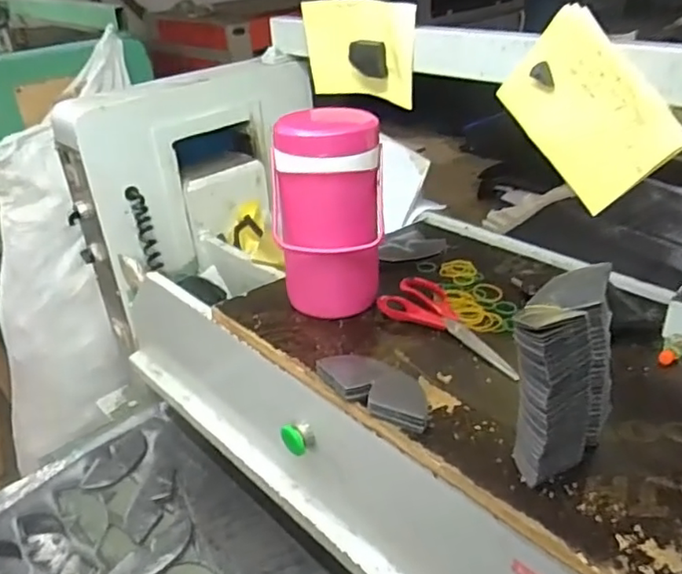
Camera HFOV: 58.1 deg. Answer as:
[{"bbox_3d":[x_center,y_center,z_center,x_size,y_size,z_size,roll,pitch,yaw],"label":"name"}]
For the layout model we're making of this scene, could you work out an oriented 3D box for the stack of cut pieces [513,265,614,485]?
[{"bbox_3d":[0.185,0.073,0.510,0.072,0.142,0.123,11,34,24],"label":"stack of cut pieces"}]

